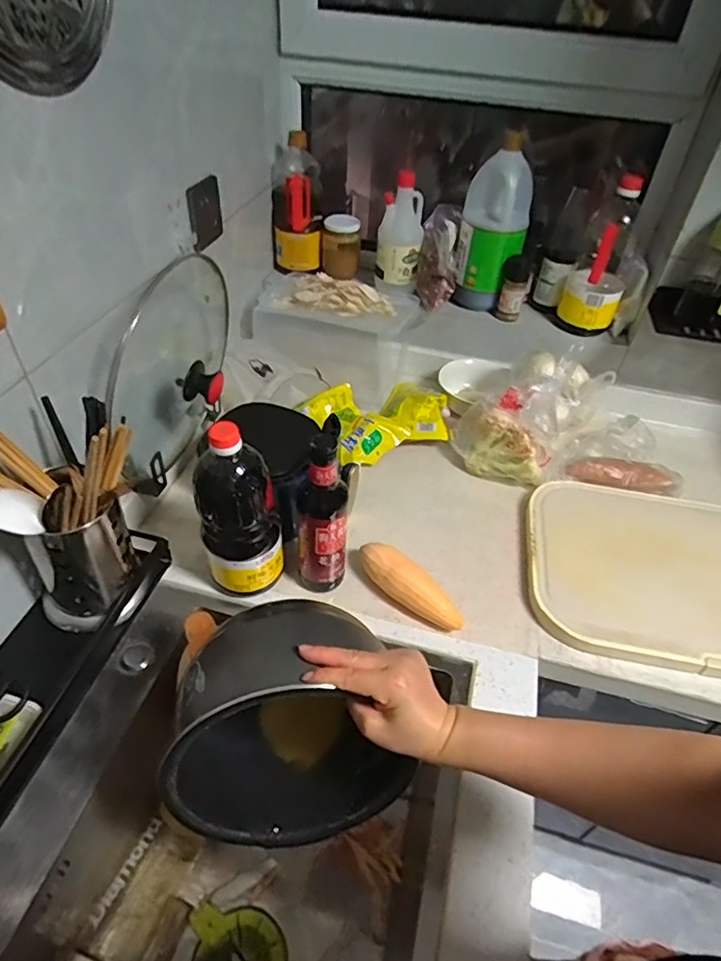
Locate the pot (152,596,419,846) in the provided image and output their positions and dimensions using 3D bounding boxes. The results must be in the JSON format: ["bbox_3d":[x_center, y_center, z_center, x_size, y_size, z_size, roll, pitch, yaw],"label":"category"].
[{"bbox_3d":[-0.063,0.224,0.534,0.201,0.201,0.171,2,44,-3],"label":"pot"}]

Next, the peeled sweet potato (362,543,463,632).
[{"bbox_3d":[0.068,0.142,0.752,0.168,0.057,0.056,34,51,27],"label":"peeled sweet potato"}]

